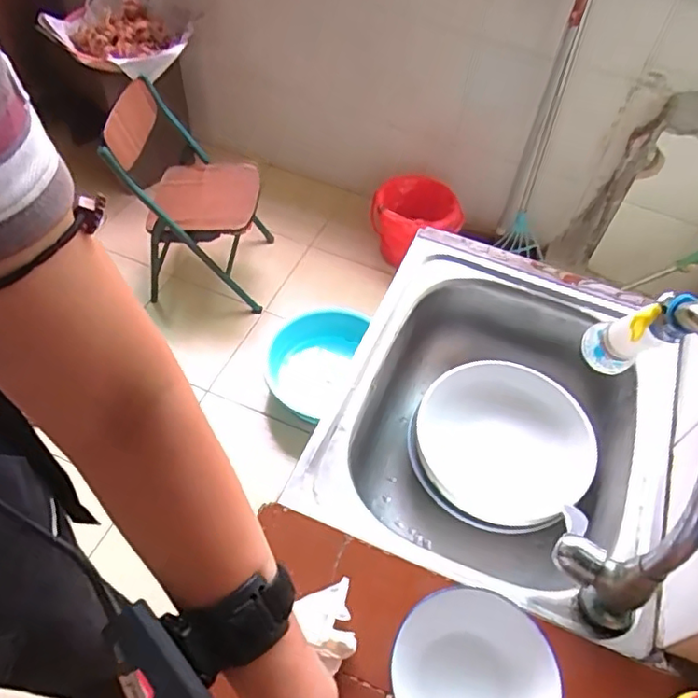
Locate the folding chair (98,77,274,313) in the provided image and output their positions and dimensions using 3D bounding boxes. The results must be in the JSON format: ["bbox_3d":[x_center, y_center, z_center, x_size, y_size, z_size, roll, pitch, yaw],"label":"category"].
[{"bbox_3d":[-0.390,-0.384,1.569,0.336,0.454,0.404,1,52,-4],"label":"folding chair"}]

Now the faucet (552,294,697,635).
[{"bbox_3d":[0.206,0.075,0.431,0.073,0.243,0.182,9,52,2],"label":"faucet"}]

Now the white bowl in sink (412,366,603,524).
[{"bbox_3d":[0.174,0.103,0.657,0.179,0.052,0.175,2,52,-3],"label":"white bowl in sink"}]

